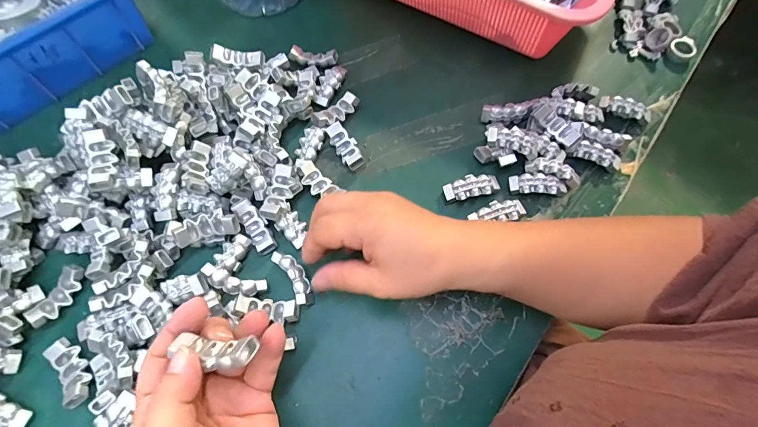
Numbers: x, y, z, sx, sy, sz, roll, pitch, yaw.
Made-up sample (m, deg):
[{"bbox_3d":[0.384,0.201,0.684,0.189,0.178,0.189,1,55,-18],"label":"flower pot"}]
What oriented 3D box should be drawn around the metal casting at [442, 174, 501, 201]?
[{"bbox_3d":[0.080,-0.022,0.349,0.048,0.012,0.019,-9,66,-4],"label":"metal casting"}]

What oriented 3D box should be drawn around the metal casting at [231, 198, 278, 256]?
[{"bbox_3d":[-0.101,0.011,0.329,0.017,0.010,0.047,-32,87,-14],"label":"metal casting"}]

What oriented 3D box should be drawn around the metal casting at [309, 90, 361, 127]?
[{"bbox_3d":[-0.040,-0.095,0.377,0.047,0.012,0.021,-38,71,-16],"label":"metal casting"}]

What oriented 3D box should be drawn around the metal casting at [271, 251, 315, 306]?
[{"bbox_3d":[-0.065,0.049,0.312,0.016,0.015,0.047,-31,69,-13],"label":"metal casting"}]

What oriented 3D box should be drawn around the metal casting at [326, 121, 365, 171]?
[{"bbox_3d":[-0.030,-0.060,0.364,0.018,0.016,0.047,-31,69,-13],"label":"metal casting"}]

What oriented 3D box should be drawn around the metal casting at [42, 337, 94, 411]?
[{"bbox_3d":[-0.214,0.110,0.281,0.018,0.014,0.047,-28,69,-12],"label":"metal casting"}]

